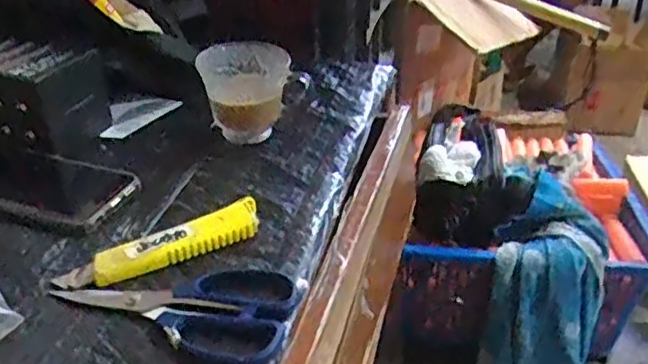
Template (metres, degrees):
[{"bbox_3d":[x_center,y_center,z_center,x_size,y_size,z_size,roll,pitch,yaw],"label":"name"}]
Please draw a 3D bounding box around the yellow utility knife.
[{"bbox_3d":[-0.115,0.046,0.481,0.148,0.016,0.030,-18,37,-27],"label":"yellow utility knife"}]

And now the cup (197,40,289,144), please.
[{"bbox_3d":[-0.075,-0.088,0.636,0.080,0.077,0.076,-3,33,-6],"label":"cup"}]

